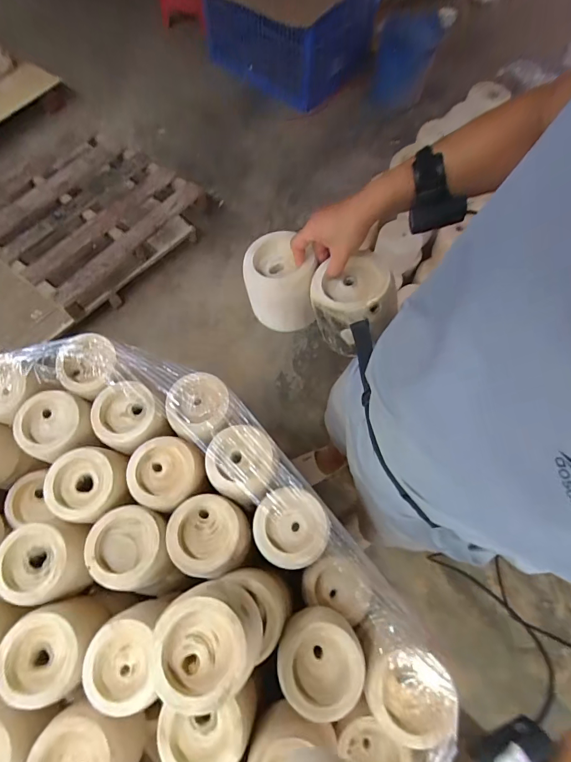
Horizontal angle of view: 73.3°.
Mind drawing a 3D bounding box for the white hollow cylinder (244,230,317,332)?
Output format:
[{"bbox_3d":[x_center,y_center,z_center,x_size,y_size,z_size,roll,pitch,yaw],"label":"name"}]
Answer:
[{"bbox_3d":[-0.009,-0.171,0.655,0.108,0.109,0.128,-3,67,-1],"label":"white hollow cylinder"}]

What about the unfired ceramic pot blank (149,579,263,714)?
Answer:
[{"bbox_3d":[-0.103,0.351,0.520,0.122,0.115,0.132,0,67,1],"label":"unfired ceramic pot blank"}]

